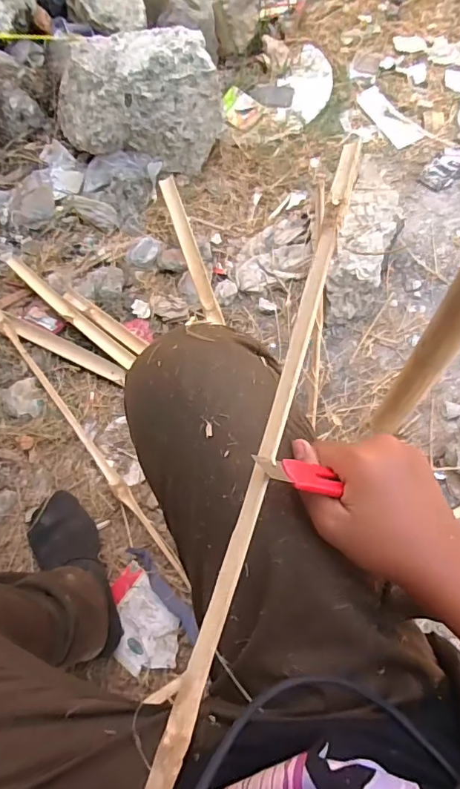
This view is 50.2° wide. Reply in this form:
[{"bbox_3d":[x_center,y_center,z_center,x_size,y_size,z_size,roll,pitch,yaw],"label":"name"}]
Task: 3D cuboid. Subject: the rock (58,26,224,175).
[{"bbox_3d":[-0.197,-0.609,1.012,0.358,0.203,0.186,1,67,5],"label":"rock"}]

